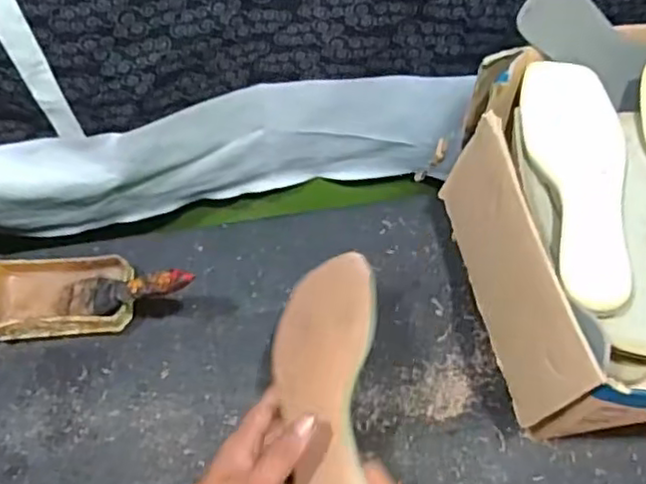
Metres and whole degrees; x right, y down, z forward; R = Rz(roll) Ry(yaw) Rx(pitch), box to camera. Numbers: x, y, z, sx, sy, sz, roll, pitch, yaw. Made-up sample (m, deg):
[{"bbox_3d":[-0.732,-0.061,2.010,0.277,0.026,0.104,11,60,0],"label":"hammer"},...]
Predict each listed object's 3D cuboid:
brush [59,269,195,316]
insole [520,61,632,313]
[{"bbox_3d":[-0.176,0.044,0.584,0.156,0.014,0.034,-10,57,32],"label":"brush"},{"bbox_3d":[0.217,-0.050,0.552,0.075,0.026,0.230,-1,62,-2],"label":"insole"}]

